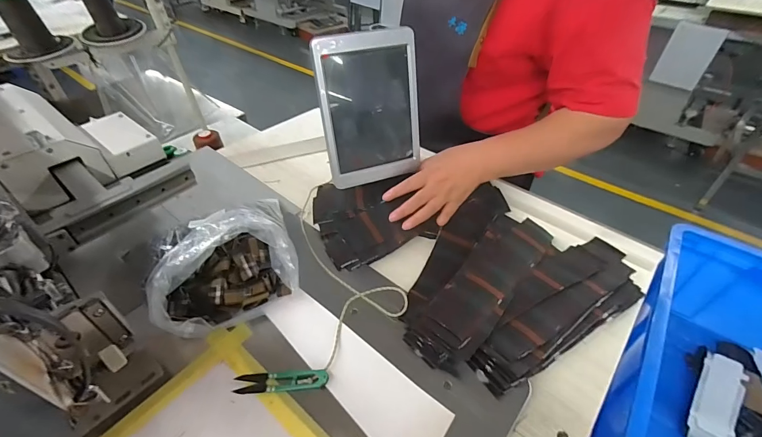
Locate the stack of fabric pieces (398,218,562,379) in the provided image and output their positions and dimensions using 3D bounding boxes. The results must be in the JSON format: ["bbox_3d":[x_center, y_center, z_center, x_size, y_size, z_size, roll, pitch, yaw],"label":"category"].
[{"bbox_3d":[0.152,0.081,0.519,0.104,0.034,0.310,33,52,30],"label":"stack of fabric pieces"}]

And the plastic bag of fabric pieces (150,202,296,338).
[{"bbox_3d":[-0.202,0.061,0.465,0.168,0.118,0.104,-23,48,-23],"label":"plastic bag of fabric pieces"}]

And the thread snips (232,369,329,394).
[{"bbox_3d":[-0.113,0.186,0.417,0.103,0.009,0.022,-2,43,-2],"label":"thread snips"}]

